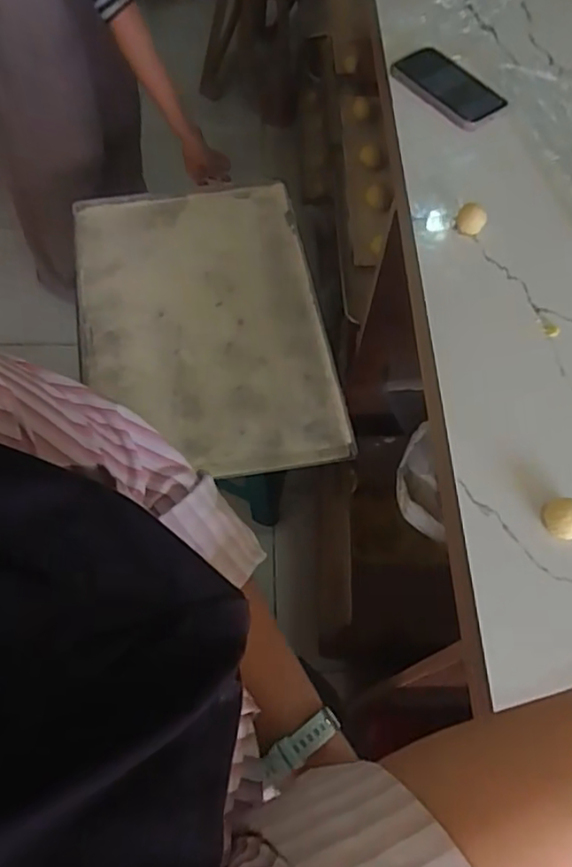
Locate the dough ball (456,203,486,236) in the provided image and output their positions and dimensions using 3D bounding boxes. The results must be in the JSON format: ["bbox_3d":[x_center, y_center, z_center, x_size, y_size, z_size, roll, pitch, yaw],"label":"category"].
[{"bbox_3d":[0.207,-0.239,0.694,0.031,0.024,0.029,1,63,-1],"label":"dough ball"}]

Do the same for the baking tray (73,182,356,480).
[{"bbox_3d":[-0.143,-0.197,1.065,0.399,0.030,0.592,-10,64,-7],"label":"baking tray"}]

